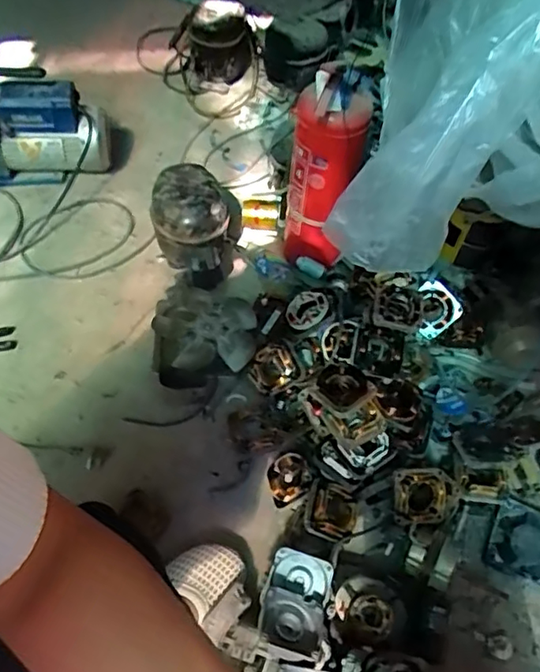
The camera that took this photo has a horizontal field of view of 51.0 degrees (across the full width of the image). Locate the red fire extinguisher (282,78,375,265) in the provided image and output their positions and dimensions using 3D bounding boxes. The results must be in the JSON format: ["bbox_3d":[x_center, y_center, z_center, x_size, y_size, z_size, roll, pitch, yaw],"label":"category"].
[{"bbox_3d":[0.096,-0.287,1.073,0.131,0.358,0.117,14,55,6],"label":"red fire extinguisher"}]

